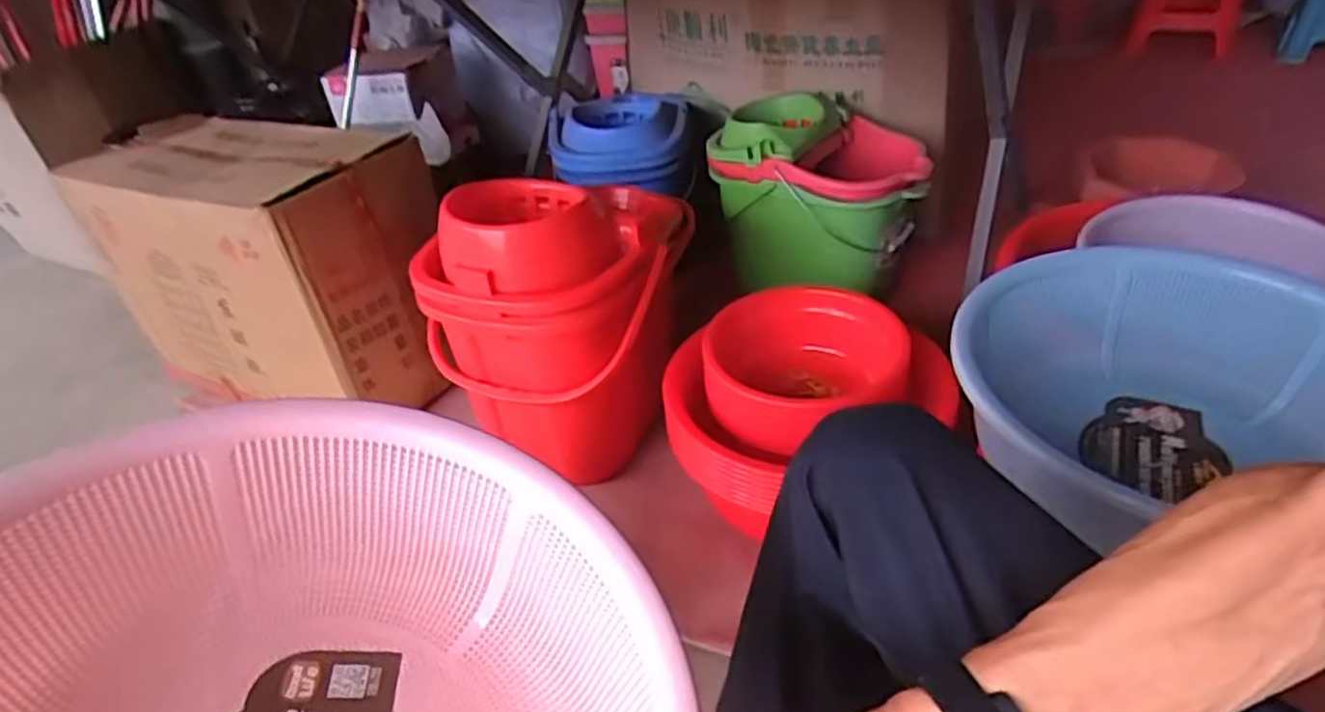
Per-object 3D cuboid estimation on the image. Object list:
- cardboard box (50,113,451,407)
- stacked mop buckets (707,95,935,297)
[{"bbox_3d":[-0.642,-0.160,1.266,0.603,0.372,0.308,15,42,29],"label":"cardboard box"},{"bbox_3d":[0.281,-0.284,1.364,0.359,0.275,0.262,11,40,24],"label":"stacked mop buckets"}]

